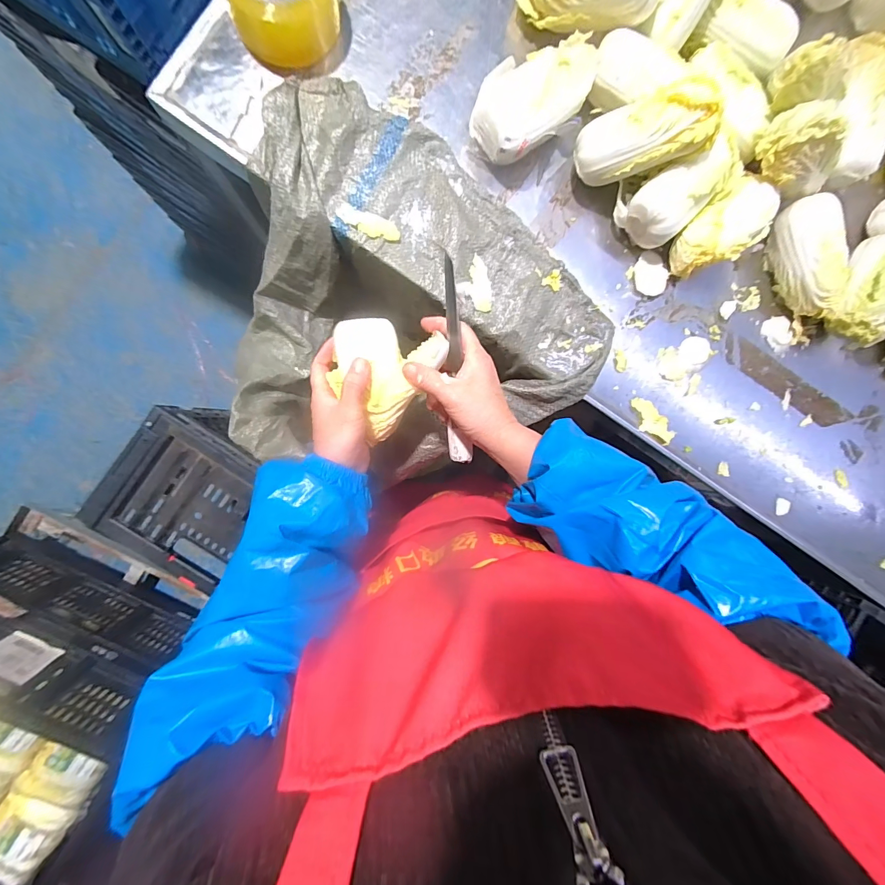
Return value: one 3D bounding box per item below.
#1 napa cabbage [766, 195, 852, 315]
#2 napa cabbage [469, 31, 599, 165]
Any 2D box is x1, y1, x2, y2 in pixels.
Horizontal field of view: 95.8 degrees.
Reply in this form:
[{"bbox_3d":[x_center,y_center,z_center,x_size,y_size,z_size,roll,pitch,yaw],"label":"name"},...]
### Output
[{"bbox_3d":[0.461,-0.229,0.506,0.056,0.065,0.142,-14,95,-7],"label":"napa cabbage"},{"bbox_3d":[0.102,-0.384,0.451,0.145,0.066,0.087,-40,98,-4],"label":"napa cabbage"}]

